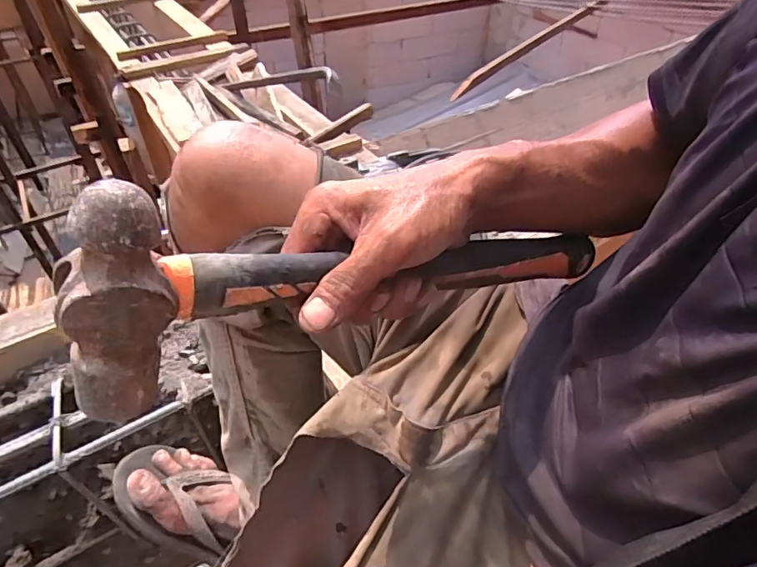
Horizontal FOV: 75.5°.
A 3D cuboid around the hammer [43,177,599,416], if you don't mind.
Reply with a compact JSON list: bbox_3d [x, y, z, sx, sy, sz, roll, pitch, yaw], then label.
[{"bbox_3d":[0.015,-0.003,0.300,0.350,0.112,0.032,-6,41,-31],"label":"hammer"}]

